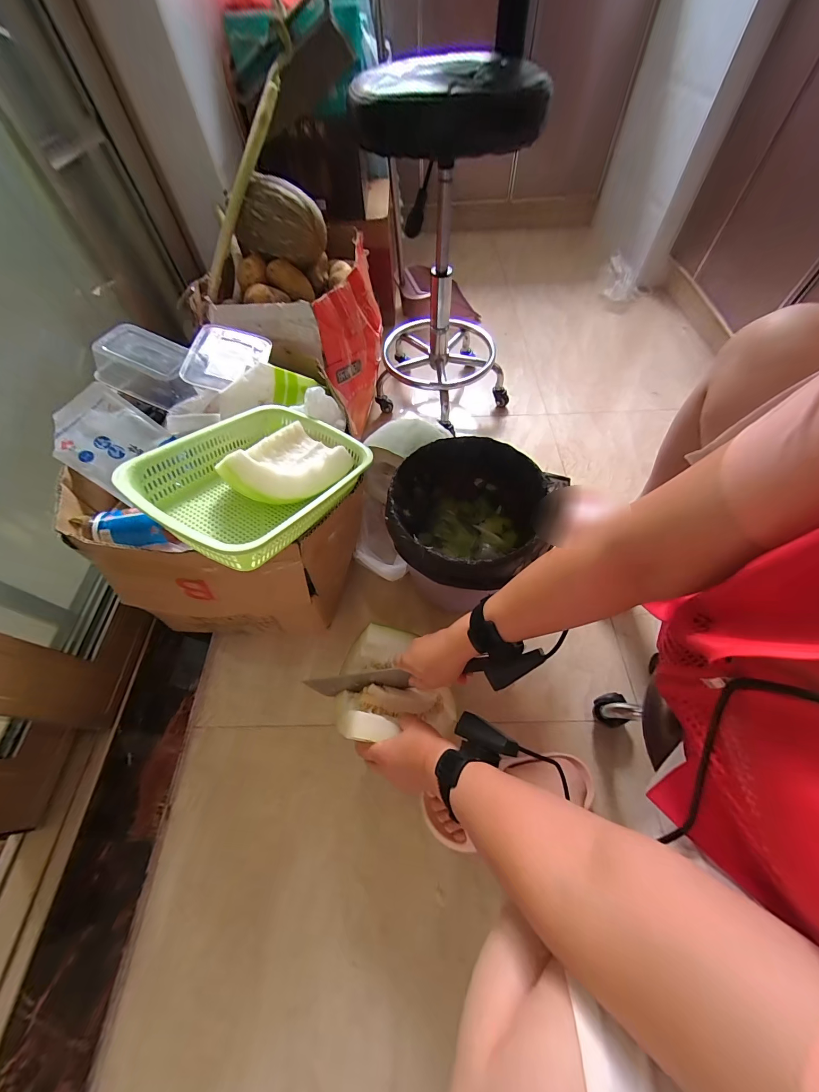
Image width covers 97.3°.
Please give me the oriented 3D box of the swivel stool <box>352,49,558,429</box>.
[{"bbox_3d":[0.085,-0.610,0.839,0.345,0.617,0.346,7,59,7],"label":"swivel stool"}]

